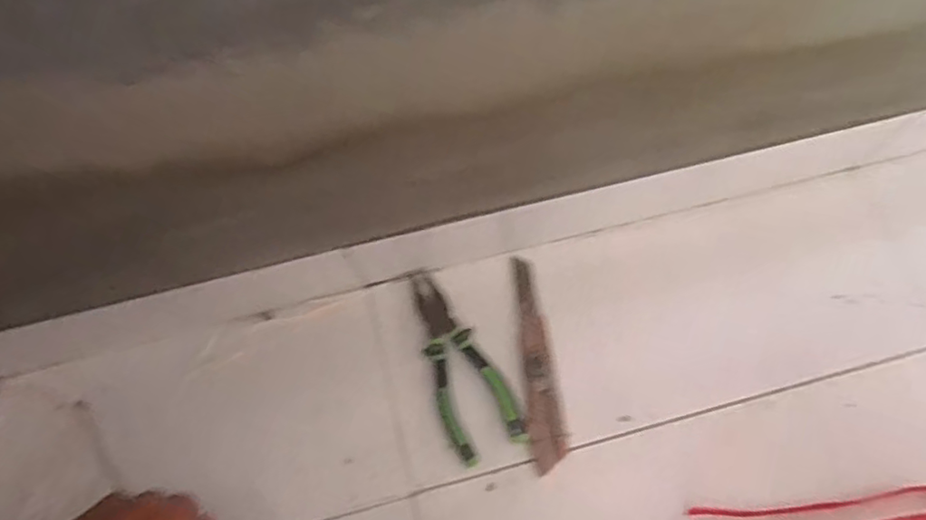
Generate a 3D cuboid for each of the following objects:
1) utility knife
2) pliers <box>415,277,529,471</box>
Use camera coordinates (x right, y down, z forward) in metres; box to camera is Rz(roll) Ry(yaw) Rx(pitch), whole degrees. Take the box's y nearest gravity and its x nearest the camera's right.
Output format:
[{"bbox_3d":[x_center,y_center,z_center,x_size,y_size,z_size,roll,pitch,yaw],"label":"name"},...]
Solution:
[{"bbox_3d":[0.065,0.087,0.535,0.030,0.018,0.186,-7,71,-1],"label":"utility knife"},{"bbox_3d":[-0.009,0.091,0.536,0.062,0.014,0.170,-25,73,-7],"label":"pliers"}]

